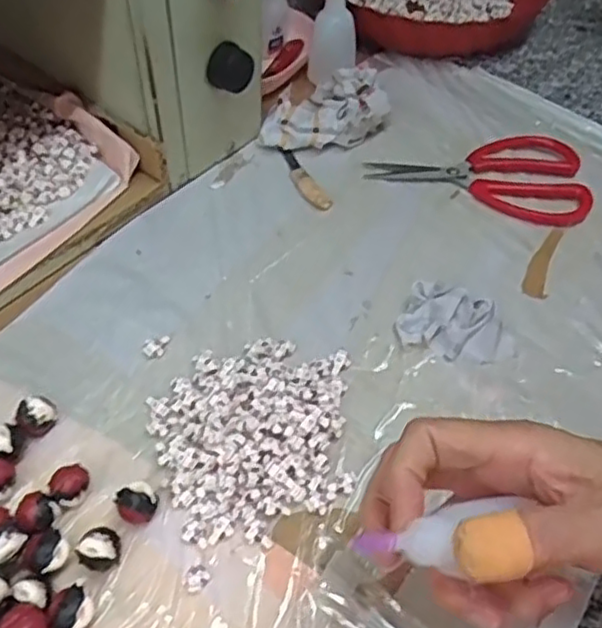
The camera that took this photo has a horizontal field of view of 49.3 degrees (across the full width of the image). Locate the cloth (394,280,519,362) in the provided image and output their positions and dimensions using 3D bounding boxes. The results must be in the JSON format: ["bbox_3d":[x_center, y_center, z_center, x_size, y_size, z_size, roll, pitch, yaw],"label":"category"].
[{"bbox_3d":[0.095,0.006,0.394,0.069,0.026,0.039,19,53,14],"label":"cloth"}]

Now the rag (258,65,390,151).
[{"bbox_3d":[0.020,-0.162,0.525,0.105,0.029,0.062,-16,53,-14],"label":"rag"}]

